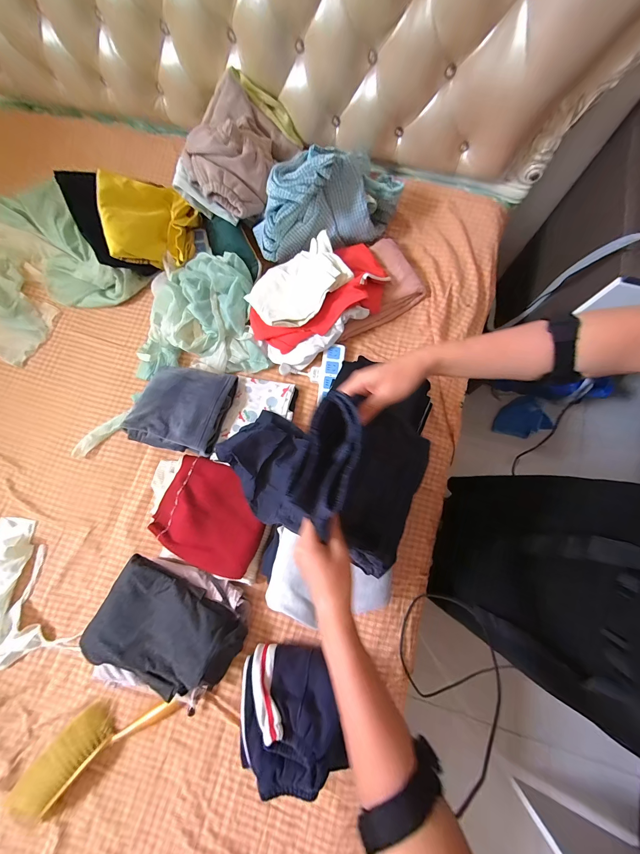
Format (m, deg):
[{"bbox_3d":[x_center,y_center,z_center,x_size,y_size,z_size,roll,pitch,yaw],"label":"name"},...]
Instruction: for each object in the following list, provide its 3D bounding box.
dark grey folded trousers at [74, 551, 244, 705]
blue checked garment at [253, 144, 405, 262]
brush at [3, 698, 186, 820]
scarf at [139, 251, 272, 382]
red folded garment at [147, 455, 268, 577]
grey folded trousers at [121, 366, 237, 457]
[{"bbox_3d":[-0.329,0.437,0.638,0.295,0.060,0.200,27,80,8],"label":"dark grey folded trousers"},{"bbox_3d":[0.008,-0.606,0.790,0.388,0.202,0.190,-16,77,-1],"label":"blue checked garment"},{"bbox_3d":[-0.483,0.660,0.631,0.338,0.047,0.118,-34,76,-8],"label":"brush"},{"bbox_3d":[-0.337,-0.310,0.830,0.354,0.086,0.330,-5,77,1],"label":"scarf"},{"bbox_3d":[-0.253,0.206,0.708,0.256,0.029,0.218,25,79,7],"label":"red folded garment"},{"bbox_3d":[-0.342,-0.054,0.758,0.191,0.072,0.230,17,79,6],"label":"grey folded trousers"}]

